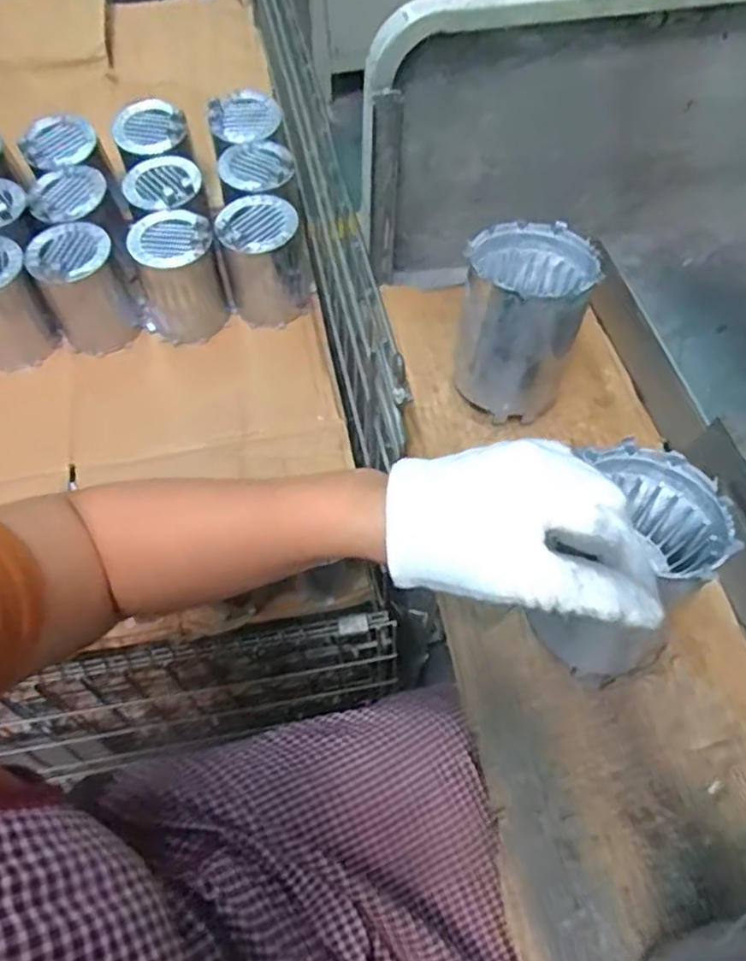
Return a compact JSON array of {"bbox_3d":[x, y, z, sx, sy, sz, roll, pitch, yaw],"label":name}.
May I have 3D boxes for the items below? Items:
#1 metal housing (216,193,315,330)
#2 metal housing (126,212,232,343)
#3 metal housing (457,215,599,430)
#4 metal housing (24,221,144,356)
[{"bbox_3d":[-0.118,-0.245,0.780,0.091,0.122,0.101,-8,61,-5],"label":"metal housing"},{"bbox_3d":[-0.223,-0.230,0.767,0.096,0.116,0.094,-21,62,-12],"label":"metal housing"},{"bbox_3d":[0.116,-0.124,0.534,0.093,0.113,0.110,5,60,3],"label":"metal housing"},{"bbox_3d":[-0.323,-0.212,0.766,0.083,0.126,0.090,0,60,0],"label":"metal housing"}]

